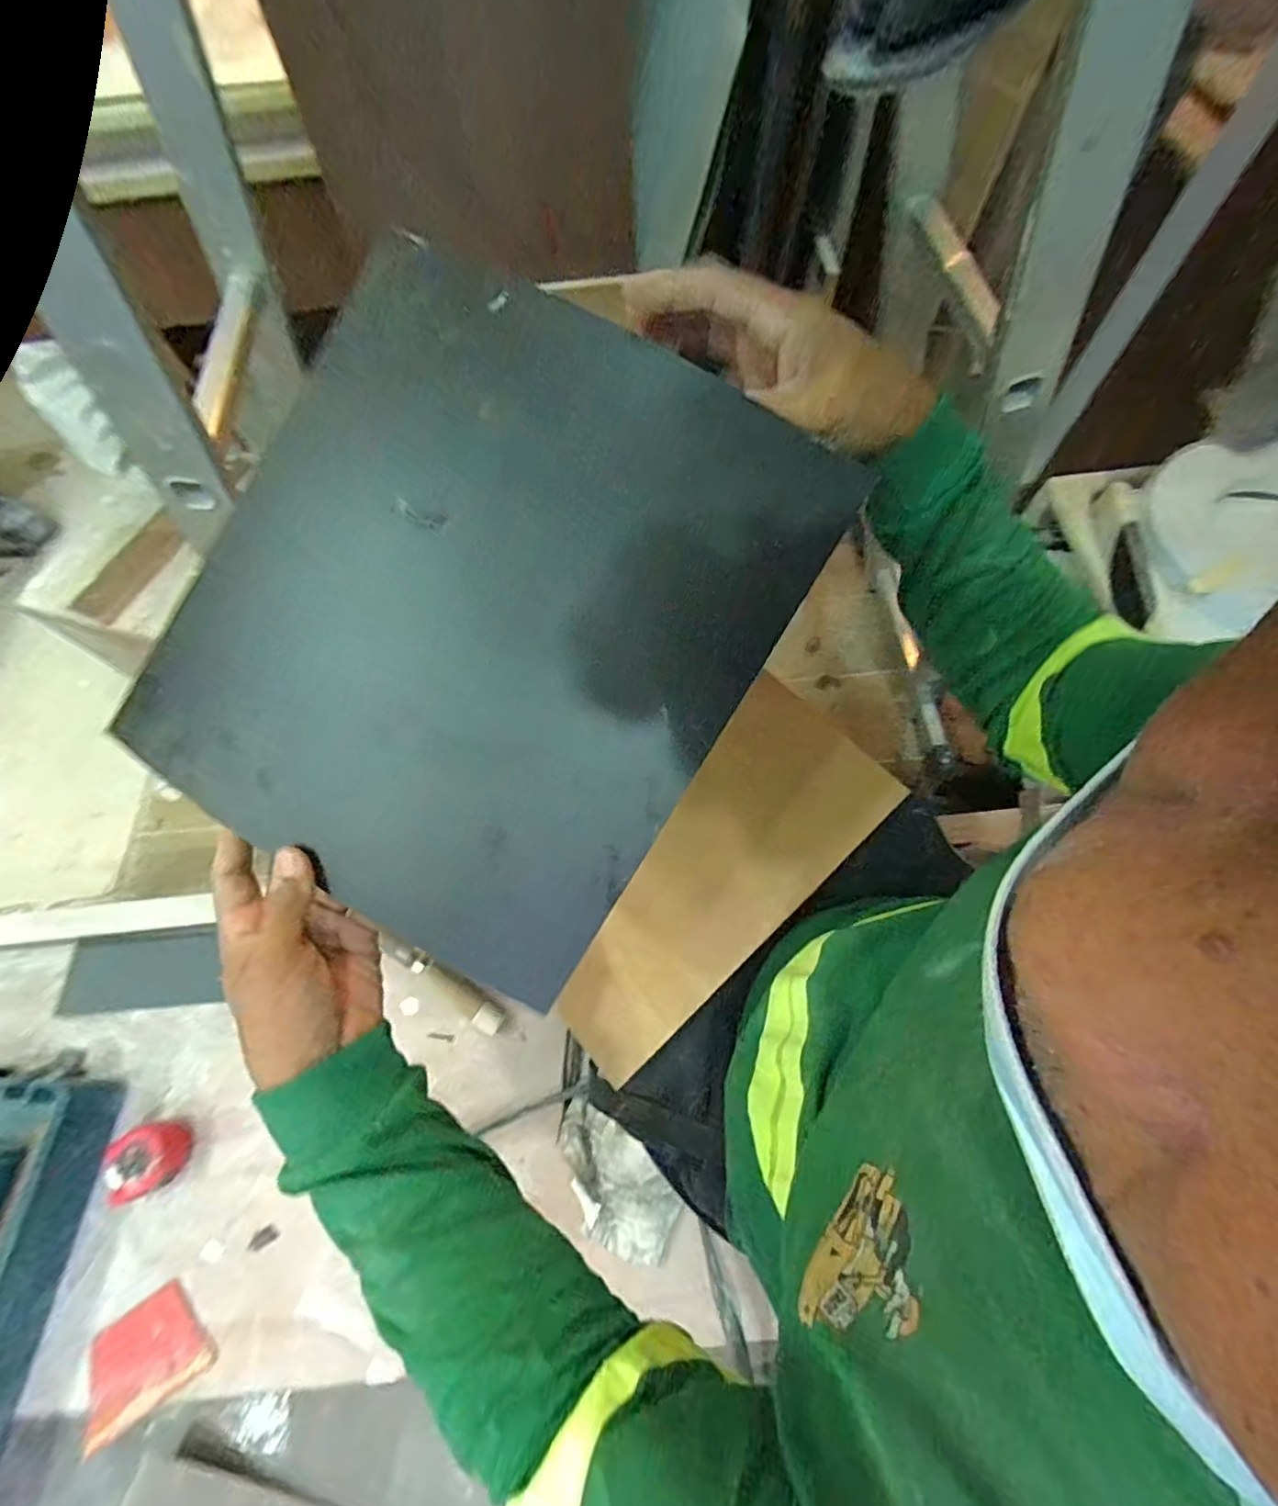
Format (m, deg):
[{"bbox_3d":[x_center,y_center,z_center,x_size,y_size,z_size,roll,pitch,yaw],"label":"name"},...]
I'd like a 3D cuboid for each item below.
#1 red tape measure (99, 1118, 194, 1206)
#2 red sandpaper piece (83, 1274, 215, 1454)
[{"bbox_3d":[-0.508,0.420,0.601,0.070,0.045,0.064,-22,66,-7],"label":"red tape measure"},{"bbox_3d":[-0.468,0.571,0.550,0.112,0.011,0.084,-32,68,-11],"label":"red sandpaper piece"}]

